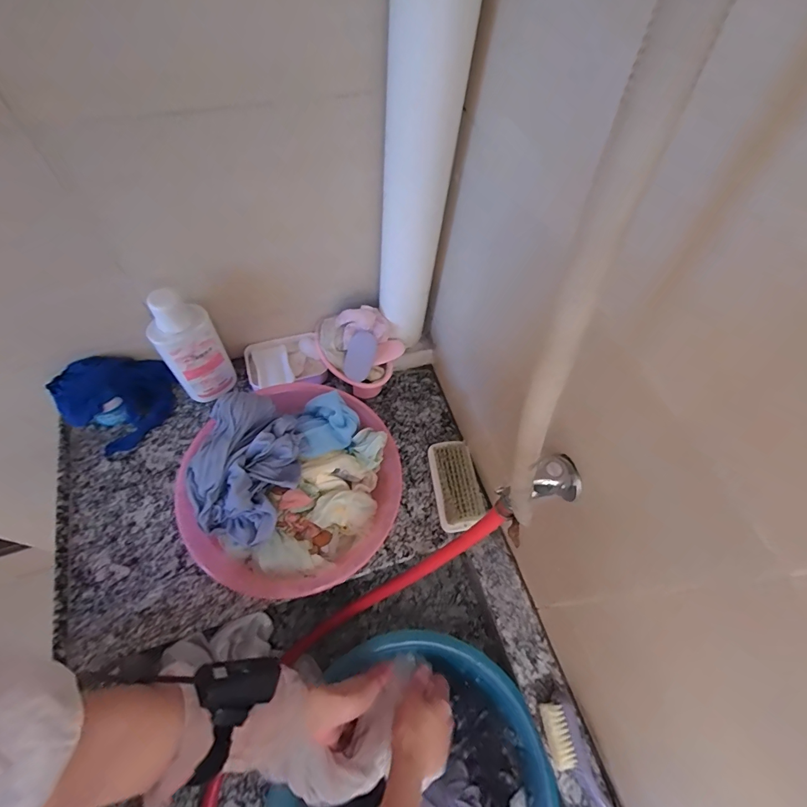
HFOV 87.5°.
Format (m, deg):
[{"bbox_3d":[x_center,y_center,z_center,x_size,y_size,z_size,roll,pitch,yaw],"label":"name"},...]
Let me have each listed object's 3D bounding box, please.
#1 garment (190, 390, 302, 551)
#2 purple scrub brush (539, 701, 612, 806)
[{"bbox_3d":[-0.196,0.076,0.522,0.132,0.065,0.167,21,65,4],"label":"garment"},{"bbox_3d":[0.223,0.465,0.482,0.046,0.028,0.222,-19,68,-14],"label":"purple scrub brush"}]

